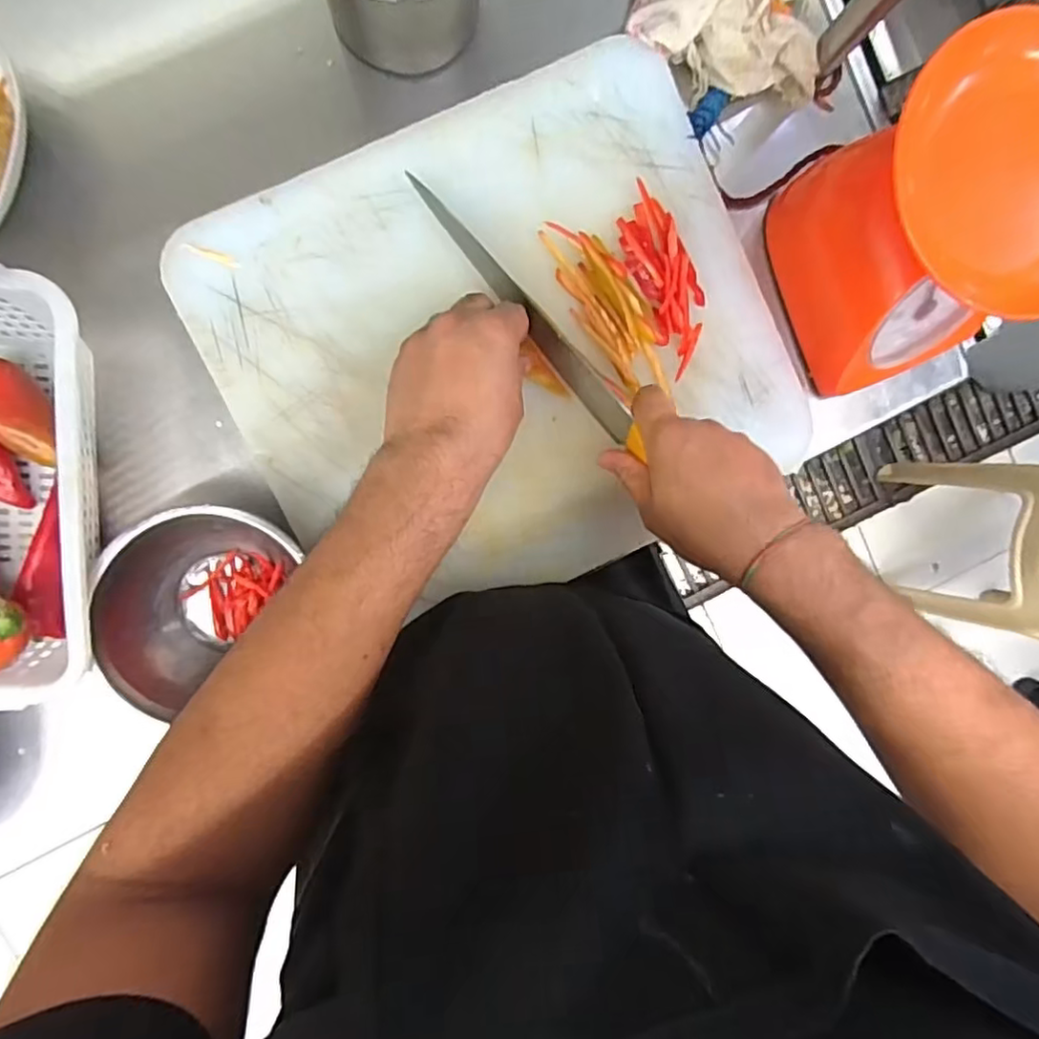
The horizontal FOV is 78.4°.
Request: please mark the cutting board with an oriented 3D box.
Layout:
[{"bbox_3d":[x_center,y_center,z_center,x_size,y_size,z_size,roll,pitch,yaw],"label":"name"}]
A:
[{"bbox_3d":[-0.007,-0.124,0.468,0.387,0.018,0.337,-26,96,-3],"label":"cutting board"}]

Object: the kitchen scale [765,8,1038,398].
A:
[{"bbox_3d":[0.284,-0.196,0.426,0.140,0.174,0.166,-26,97,-4],"label":"kitchen scale"}]

